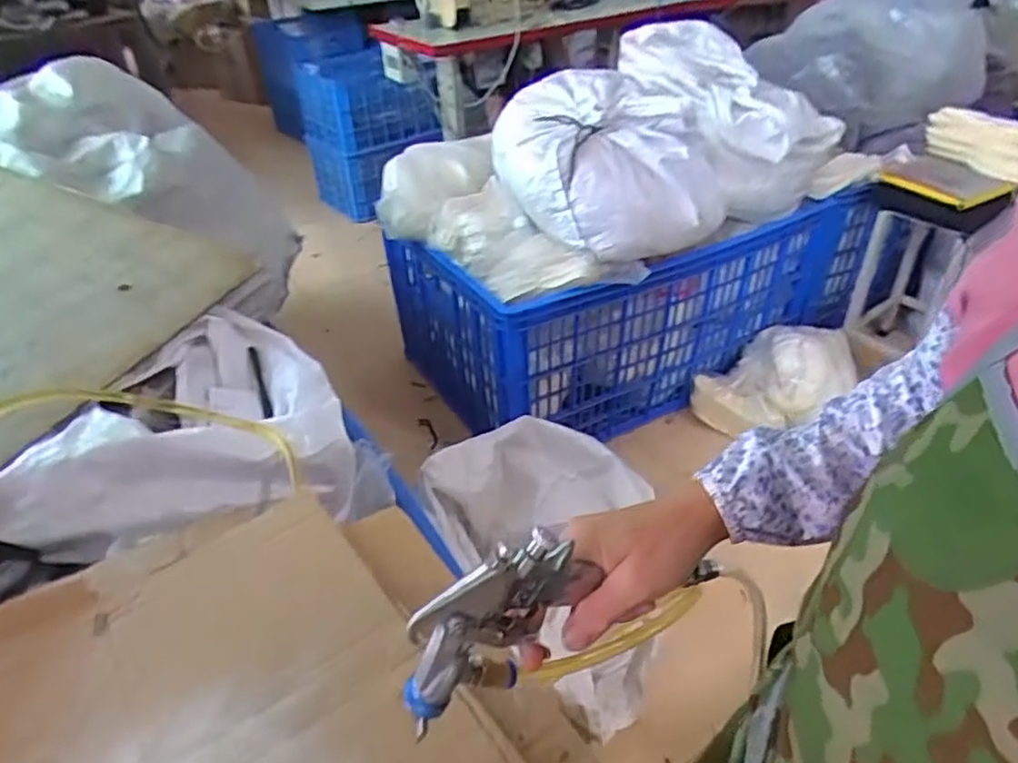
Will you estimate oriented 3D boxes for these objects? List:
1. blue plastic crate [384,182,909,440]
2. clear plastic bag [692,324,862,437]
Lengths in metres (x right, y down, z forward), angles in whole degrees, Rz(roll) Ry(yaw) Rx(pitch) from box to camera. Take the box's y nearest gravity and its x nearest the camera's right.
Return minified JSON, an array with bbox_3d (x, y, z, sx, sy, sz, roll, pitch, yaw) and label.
[{"bbox_3d":[0.340,-0.308,1.942,1.233,0.489,0.665,-20,40,-21],"label":"blue plastic crate"},{"bbox_3d":[0.727,-0.015,1.810,0.423,0.218,0.230,-19,40,-20],"label":"clear plastic bag"}]

